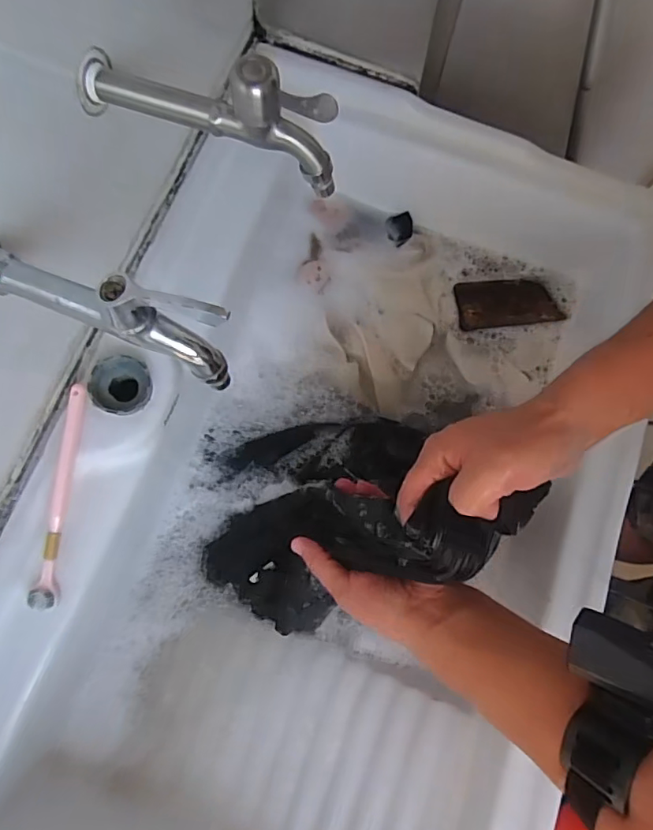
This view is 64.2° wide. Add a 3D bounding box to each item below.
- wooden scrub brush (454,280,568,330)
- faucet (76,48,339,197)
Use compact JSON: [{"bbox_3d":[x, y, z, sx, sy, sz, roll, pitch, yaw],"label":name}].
[{"bbox_3d":[0.216,-0.136,0.620,0.122,0.017,0.060,-7,76,-3],"label":"wooden scrub brush"},{"bbox_3d":[-0.079,-0.202,0.340,0.178,0.077,0.029,17,76,3],"label":"faucet"}]

